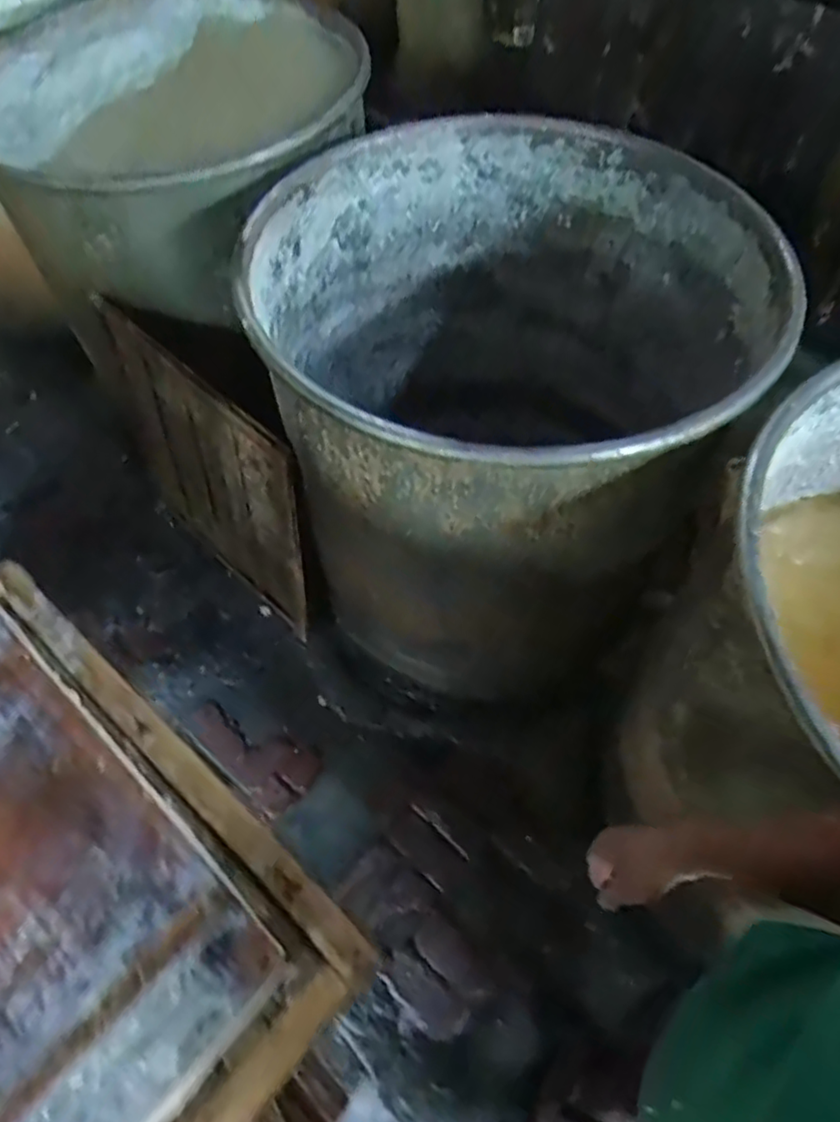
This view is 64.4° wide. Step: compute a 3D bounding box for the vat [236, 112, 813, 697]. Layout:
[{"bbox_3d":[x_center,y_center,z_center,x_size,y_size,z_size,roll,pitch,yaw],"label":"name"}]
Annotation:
[{"bbox_3d":[0.154,-0.338,1.331,0.815,0.776,0.944,29,63,16],"label":"vat"}]

